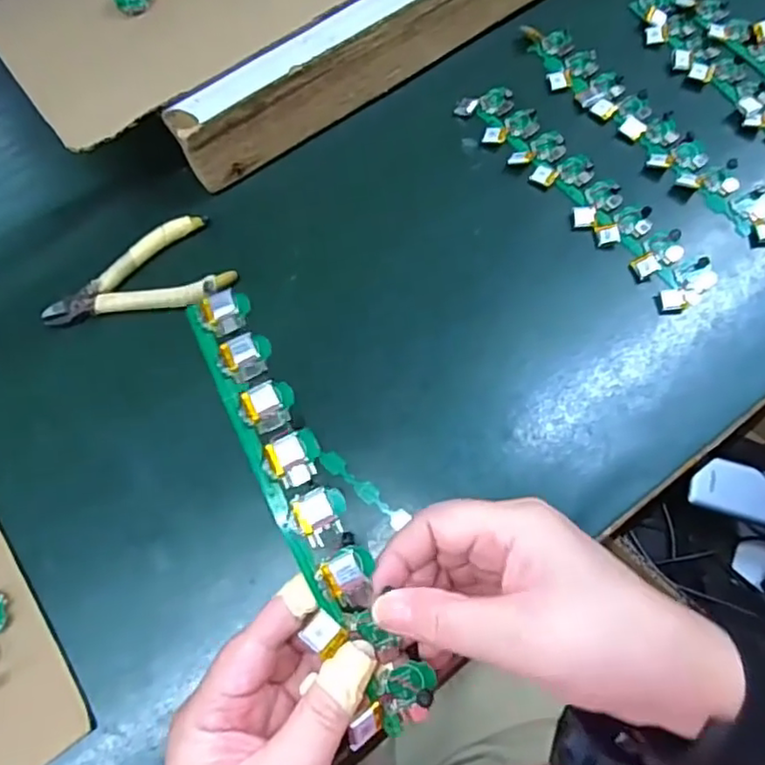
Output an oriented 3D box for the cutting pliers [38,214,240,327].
[{"bbox_3d":[-0.168,-0.075,0.421,0.126,0.012,0.064,-12,72,-4],"label":"cutting pliers"}]

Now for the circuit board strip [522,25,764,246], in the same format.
[{"bbox_3d":[0.196,-0.191,0.459,0.047,0.013,0.238,-37,75,-11],"label":"circuit board strip"}]

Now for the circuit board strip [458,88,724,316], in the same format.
[{"bbox_3d":[0.143,-0.139,0.441,0.045,0.008,0.222,-37,75,-11],"label":"circuit board strip"}]

